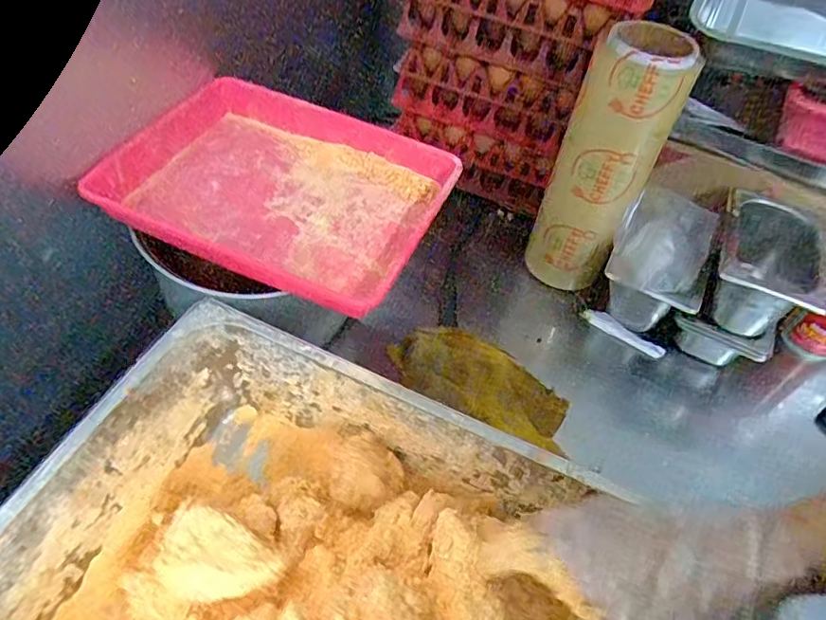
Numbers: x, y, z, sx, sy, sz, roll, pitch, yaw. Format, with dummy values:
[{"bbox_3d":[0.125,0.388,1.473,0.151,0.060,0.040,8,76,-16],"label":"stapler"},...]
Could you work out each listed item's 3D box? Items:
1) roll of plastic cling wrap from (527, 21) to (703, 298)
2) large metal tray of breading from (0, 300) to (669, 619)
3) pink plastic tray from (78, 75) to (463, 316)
[{"bbox_3d":[0.226,-0.171,0.669,0.103,0.288,0.117,22,52,12],"label":"roll of plastic cling wrap"},{"bbox_3d":[-0.038,0.240,0.437,0.511,0.144,0.316,22,52,12],"label":"large metal tray of breading"},{"bbox_3d":[-0.139,-0.130,0.590,0.318,0.043,0.238,22,52,12],"label":"pink plastic tray"}]

